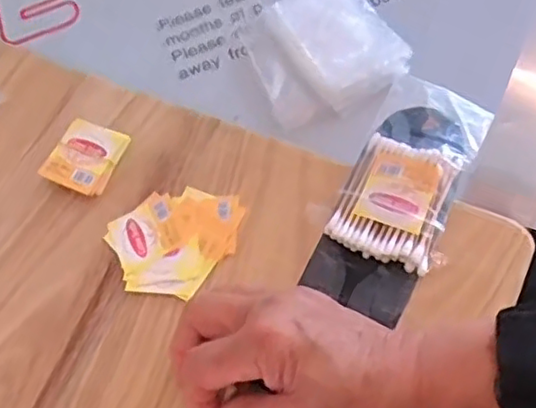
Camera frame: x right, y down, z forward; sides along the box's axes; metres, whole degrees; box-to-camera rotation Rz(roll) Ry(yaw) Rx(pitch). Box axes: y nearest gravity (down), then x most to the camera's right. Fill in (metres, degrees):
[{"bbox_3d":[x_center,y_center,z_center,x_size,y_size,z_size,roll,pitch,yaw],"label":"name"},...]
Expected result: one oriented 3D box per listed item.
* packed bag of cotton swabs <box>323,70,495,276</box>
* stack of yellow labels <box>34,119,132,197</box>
[{"bbox_3d":[0.085,-0.021,0.393,0.063,0.017,0.118,22,69,18],"label":"packed bag of cotton swabs"},{"bbox_3d":[-0.119,-0.031,0.425,0.043,0.008,0.050,19,68,17],"label":"stack of yellow labels"}]

